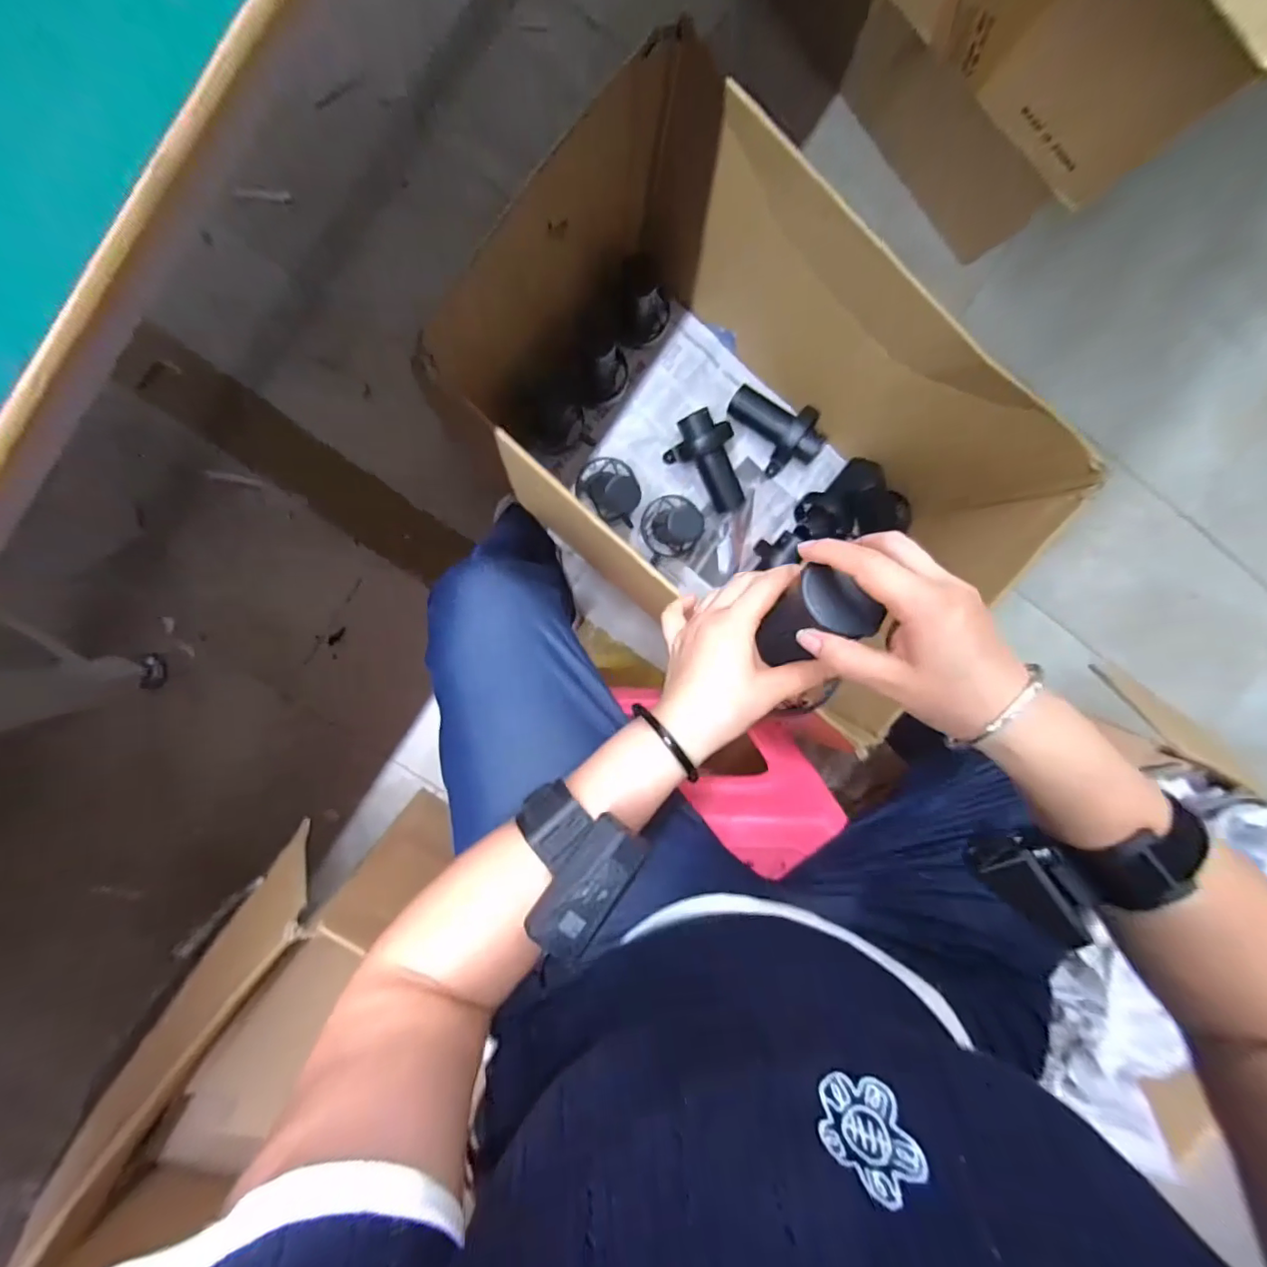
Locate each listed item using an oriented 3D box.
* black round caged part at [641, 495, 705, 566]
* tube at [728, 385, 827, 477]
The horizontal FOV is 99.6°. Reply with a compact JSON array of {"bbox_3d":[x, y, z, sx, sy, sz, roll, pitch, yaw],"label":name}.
[{"bbox_3d":[0.068,-0.170,0.843,0.103,0.164,0.099,0,97,-4],"label":"black round caged part"},{"bbox_3d":[0.231,-0.340,0.867,0.160,0.080,0.101,41,93,-7],"label":"tube"}]

